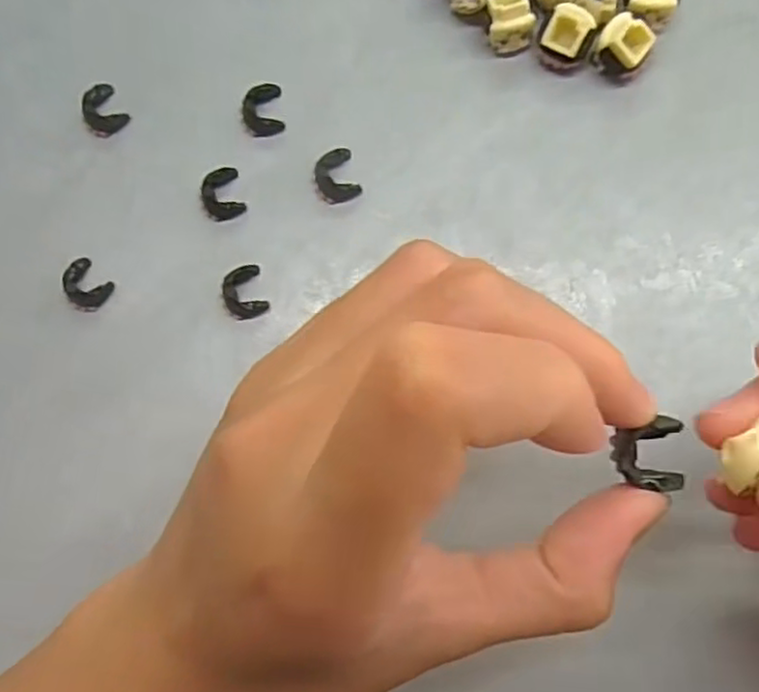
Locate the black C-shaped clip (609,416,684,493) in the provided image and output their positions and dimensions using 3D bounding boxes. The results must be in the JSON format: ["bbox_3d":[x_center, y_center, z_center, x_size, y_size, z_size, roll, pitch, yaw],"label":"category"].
[{"bbox_3d":[0.054,0.022,0.136,0.013,0.004,0.014,-6,83,6],"label":"black C-shaped clip"}]

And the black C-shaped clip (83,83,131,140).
[{"bbox_3d":[-0.092,-0.078,0.225,0.014,0.006,0.015,-1,82,7],"label":"black C-shaped clip"}]

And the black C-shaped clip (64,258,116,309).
[{"bbox_3d":[-0.094,-0.019,0.217,0.015,0.005,0.013,42,89,11],"label":"black C-shaped clip"}]

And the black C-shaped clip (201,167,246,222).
[{"bbox_3d":[-0.050,-0.048,0.216,0.013,0.006,0.016,-15,80,5],"label":"black C-shaped clip"}]

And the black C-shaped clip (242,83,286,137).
[{"bbox_3d":[-0.038,-0.076,0.219,0.012,0.006,0.015,-8,81,6],"label":"black C-shaped clip"}]

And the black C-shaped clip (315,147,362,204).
[{"bbox_3d":[-0.014,-0.053,0.214,0.013,0.006,0.016,-19,80,4],"label":"black C-shaped clip"}]

